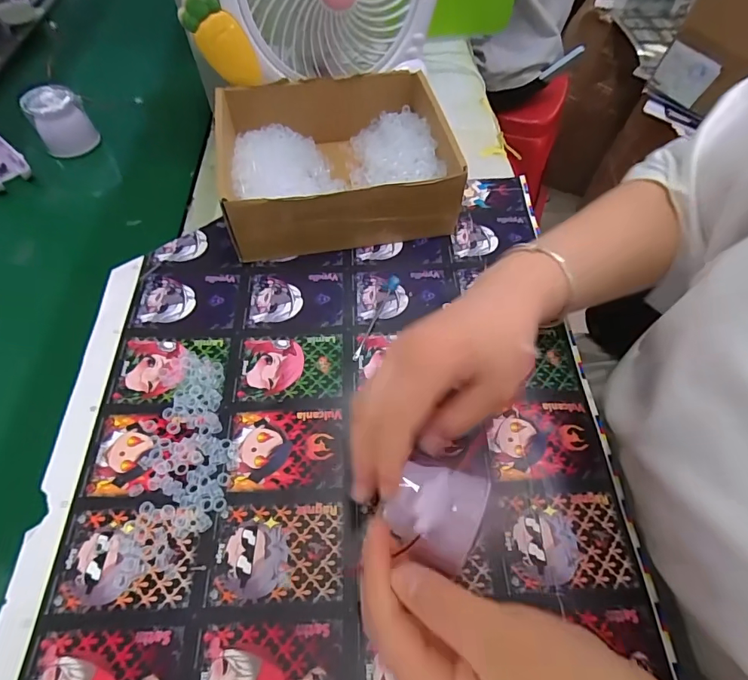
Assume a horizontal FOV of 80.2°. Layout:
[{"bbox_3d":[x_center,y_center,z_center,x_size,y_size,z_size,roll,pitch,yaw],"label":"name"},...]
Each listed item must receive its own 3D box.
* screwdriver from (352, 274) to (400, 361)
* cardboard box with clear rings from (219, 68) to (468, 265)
[{"bbox_3d":[0.003,-0.020,0.372,0.010,0.008,0.089,19,59,10],"label":"screwdriver"},{"bbox_3d":[-0.037,-0.171,0.432,0.212,0.071,0.171,-10,58,-8],"label":"cardboard box with clear rings"}]

